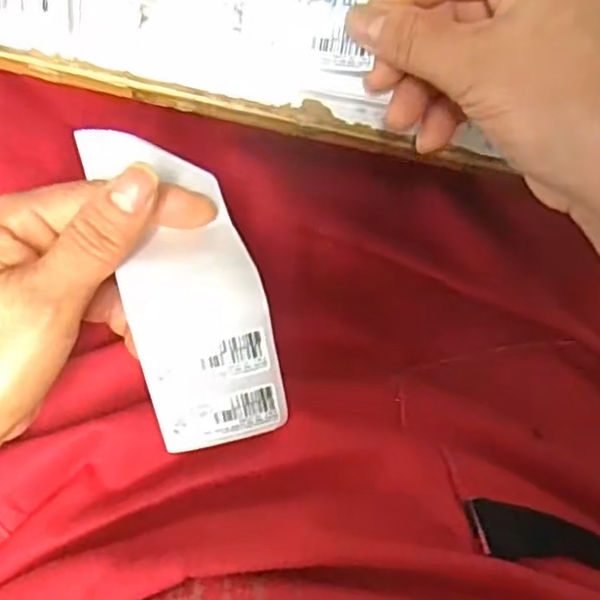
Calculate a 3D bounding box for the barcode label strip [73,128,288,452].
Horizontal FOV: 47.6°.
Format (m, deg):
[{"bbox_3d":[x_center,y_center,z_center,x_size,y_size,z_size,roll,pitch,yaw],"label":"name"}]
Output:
[{"bbox_3d":[-0.045,-0.009,0.267,0.052,0.034,0.134,-18,86,-7],"label":"barcode label strip"}]

